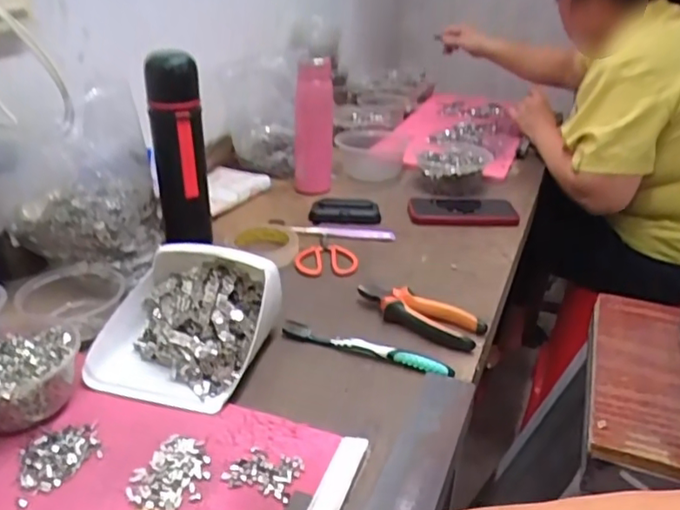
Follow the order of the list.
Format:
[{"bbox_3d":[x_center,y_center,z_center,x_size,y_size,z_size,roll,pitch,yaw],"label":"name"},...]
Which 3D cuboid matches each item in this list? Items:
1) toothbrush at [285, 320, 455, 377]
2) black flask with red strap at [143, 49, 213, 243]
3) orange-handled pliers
[{"bbox_3d":[0.026,0.094,0.623,0.185,0.013,0.013,14,31,18],"label":"toothbrush"},{"bbox_3d":[-0.207,-0.126,0.771,0.066,0.245,0.056,-3,30,-12],"label":"black flask with red strap"},{"bbox_3d":[0.087,0.064,0.672,0.147,0.023,0.052,18,32,24],"label":"orange-handled pliers"}]

